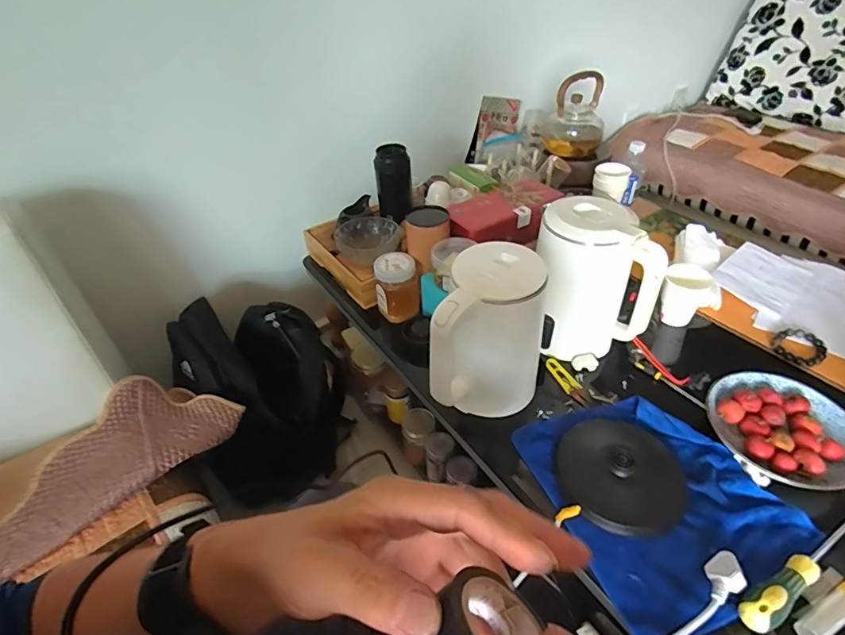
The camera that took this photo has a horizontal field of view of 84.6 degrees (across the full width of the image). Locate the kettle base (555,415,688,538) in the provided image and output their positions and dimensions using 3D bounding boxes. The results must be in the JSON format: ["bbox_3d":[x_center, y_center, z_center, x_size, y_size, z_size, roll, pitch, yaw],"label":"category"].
[{"bbox_3d":[0.254,0.191,0.589,0.150,0.031,0.156,29,50,32],"label":"kettle base"}]

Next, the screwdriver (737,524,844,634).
[{"bbox_3d":[0.422,0.265,0.498,0.226,0.029,0.031,-21,44,-19],"label":"screwdriver"}]

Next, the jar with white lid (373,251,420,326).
[{"bbox_3d":[-0.044,-0.055,0.829,0.078,0.104,0.077,-6,41,-3],"label":"jar with white lid"}]

